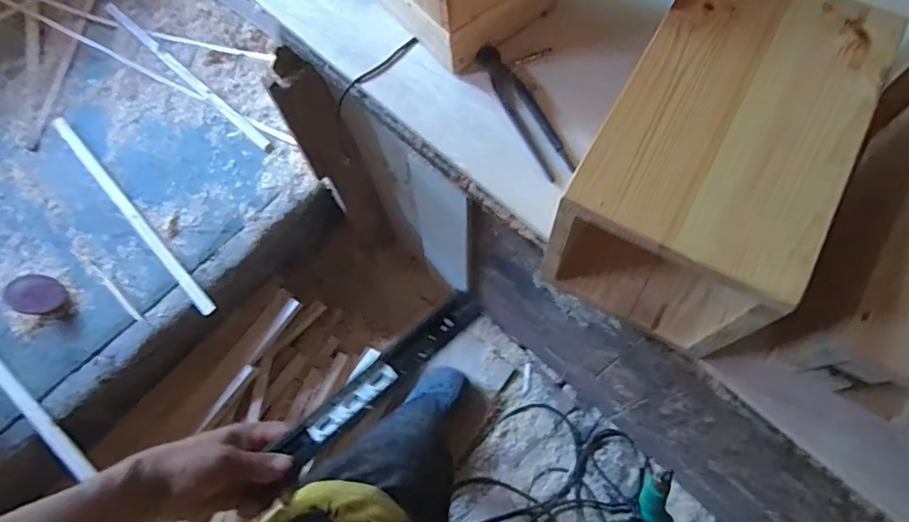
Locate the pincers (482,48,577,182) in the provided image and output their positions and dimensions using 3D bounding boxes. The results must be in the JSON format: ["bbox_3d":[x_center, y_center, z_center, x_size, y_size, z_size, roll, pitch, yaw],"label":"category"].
[{"bbox_3d":[0.090,-0.202,0.686,0.038,0.018,0.225,-23,70,-7],"label":"pincers"}]

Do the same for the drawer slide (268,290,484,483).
[{"bbox_3d":[-0.066,0.107,0.471,0.220,0.013,0.031,-40,73,-8],"label":"drawer slide"}]

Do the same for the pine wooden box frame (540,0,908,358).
[{"bbox_3d":[0.247,-0.098,0.519,0.184,0.197,0.298,28,72,12],"label":"pine wooden box frame"}]

